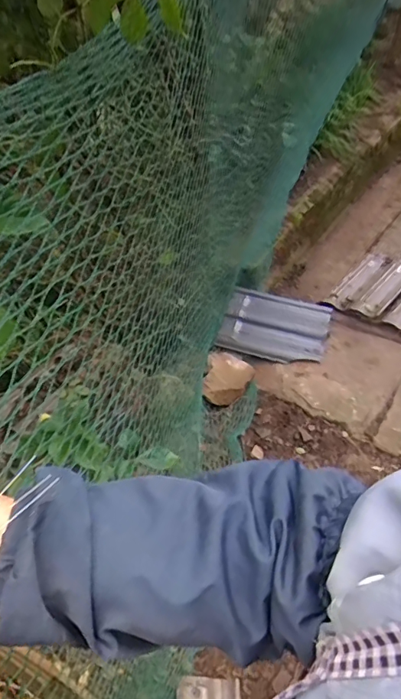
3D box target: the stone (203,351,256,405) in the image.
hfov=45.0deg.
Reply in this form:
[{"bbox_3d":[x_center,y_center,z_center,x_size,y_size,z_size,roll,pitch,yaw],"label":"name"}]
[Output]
[{"bbox_3d":[0.090,0.094,1.709,0.165,0.102,0.235,10,48,19],"label":"stone"}]

